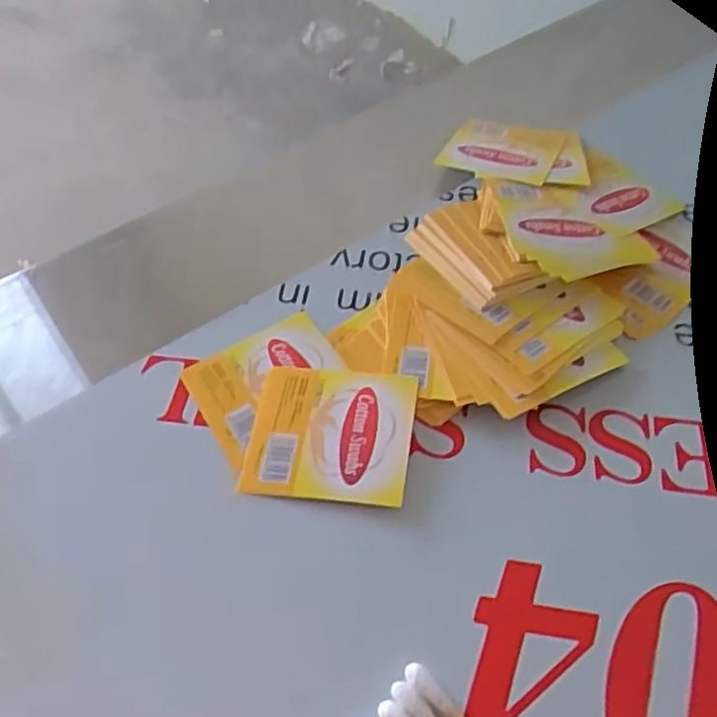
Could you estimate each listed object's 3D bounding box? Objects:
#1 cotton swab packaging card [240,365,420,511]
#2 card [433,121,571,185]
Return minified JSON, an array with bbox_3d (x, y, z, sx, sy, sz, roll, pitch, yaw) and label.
[{"bbox_3d":[-0.008,0.020,0.194,0.044,0.004,0.039,6,54,5],"label":"cotton swab packaging card"},{"bbox_3d":[0.053,-0.077,0.261,0.038,0.004,0.039,18,50,16],"label":"card"}]

